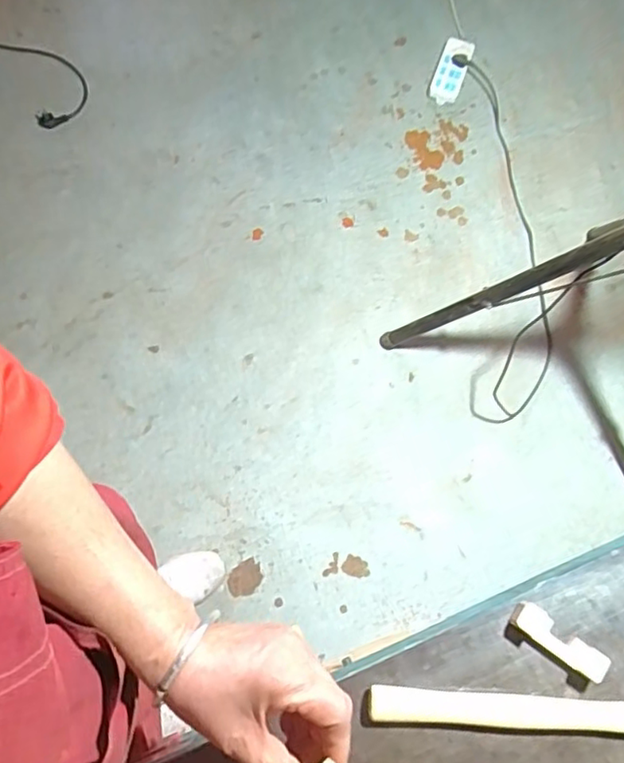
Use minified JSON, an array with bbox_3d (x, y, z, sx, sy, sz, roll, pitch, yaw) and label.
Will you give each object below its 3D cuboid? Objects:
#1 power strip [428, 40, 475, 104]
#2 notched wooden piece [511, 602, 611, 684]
[{"bbox_3d":[0.369,-0.824,1.613,0.079,0.023,0.199,19,75,4],"label":"power strip"},{"bbox_3d":[0.207,0.220,0.512,0.083,0.019,0.029,36,77,8],"label":"notched wooden piece"}]

